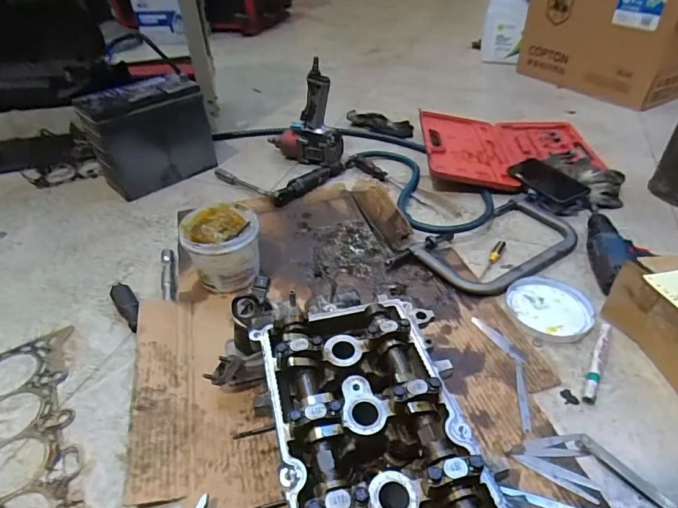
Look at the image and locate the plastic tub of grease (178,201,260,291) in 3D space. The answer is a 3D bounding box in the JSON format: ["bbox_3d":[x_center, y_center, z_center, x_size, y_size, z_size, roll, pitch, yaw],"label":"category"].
[{"bbox_3d":[-0.188,-0.008,0.716,0.113,0.107,0.122,-9,40,-7],"label":"plastic tub of grease"}]

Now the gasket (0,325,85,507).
[{"bbox_3d":[-0.399,0.225,0.529,0.141,0.006,0.323,-23,43,-23],"label":"gasket"}]

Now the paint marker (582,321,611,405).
[{"bbox_3d":[0.350,0.143,0.582,0.015,0.013,0.145,21,45,26],"label":"paint marker"}]

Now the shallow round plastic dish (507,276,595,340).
[{"bbox_3d":[0.323,0.082,0.662,0.121,0.008,0.124,8,41,13],"label":"shallow round plastic dish"}]

